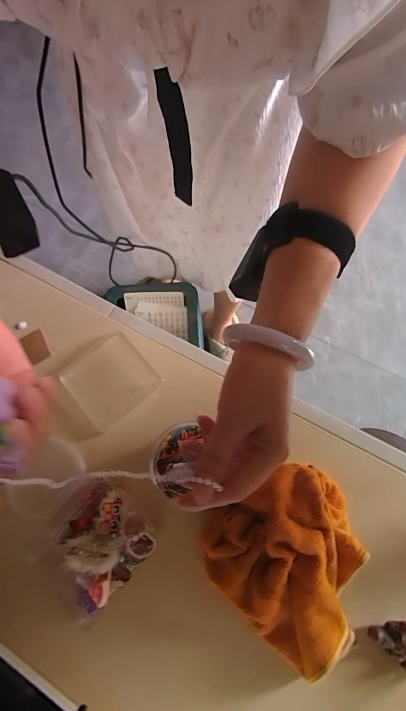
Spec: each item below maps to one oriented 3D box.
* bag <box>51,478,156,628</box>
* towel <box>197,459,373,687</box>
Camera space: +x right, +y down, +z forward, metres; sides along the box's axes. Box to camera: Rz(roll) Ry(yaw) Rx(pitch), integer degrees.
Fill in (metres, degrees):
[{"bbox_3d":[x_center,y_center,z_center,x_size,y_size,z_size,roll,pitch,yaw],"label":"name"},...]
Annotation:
[{"bbox_3d":[-0.109,0.190,0.348,0.094,0.043,0.106,42,79,15],"label":"bag"},{"bbox_3d":[0.085,0.193,0.317,0.145,0.045,0.148,-30,72,-6],"label":"towel"}]

